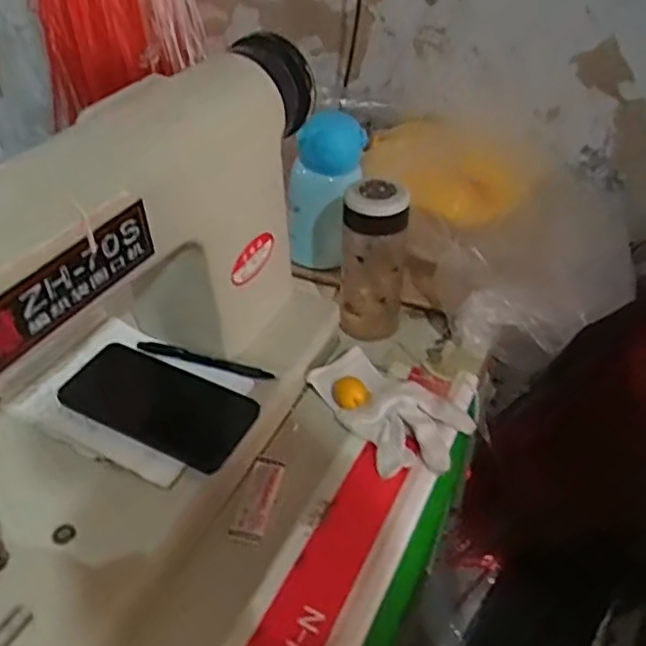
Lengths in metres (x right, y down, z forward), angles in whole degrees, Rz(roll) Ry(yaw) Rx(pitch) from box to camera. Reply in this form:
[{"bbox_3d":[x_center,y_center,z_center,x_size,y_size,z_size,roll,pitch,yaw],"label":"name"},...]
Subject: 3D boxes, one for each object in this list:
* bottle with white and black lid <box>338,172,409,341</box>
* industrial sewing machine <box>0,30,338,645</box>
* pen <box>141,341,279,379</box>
[{"bbox_3d":[0.052,-0.078,0.682,0.067,0.150,0.071,2,42,4],"label":"bottle with white and black lid"},{"bbox_3d":[-0.146,0.004,0.503,0.240,0.307,0.498,22,47,24],"label":"industrial sewing machine"},{"bbox_3d":[-0.112,0.034,0.607,0.132,0.007,0.016,12,44,15],"label":"pen"}]

